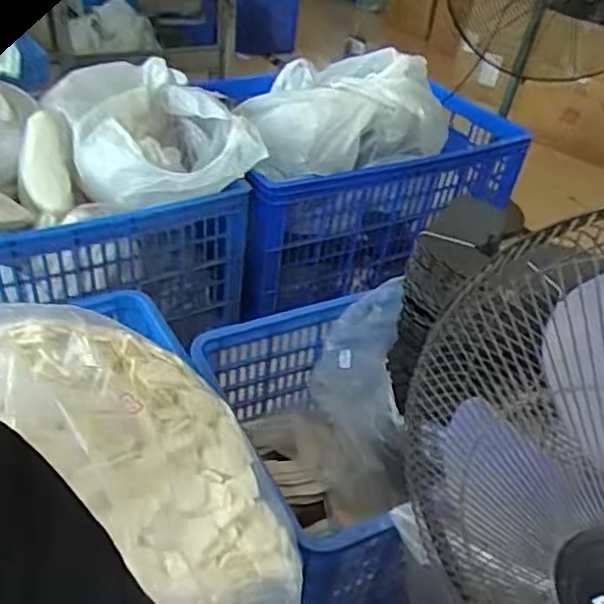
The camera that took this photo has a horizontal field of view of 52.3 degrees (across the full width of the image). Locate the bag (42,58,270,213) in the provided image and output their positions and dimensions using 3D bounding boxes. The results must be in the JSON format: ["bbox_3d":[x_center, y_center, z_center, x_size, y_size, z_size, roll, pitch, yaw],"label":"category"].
[{"bbox_3d":[-0.334,-0.378,1.379,0.377,0.220,0.342,-20,46,-29],"label":"bag"}]

